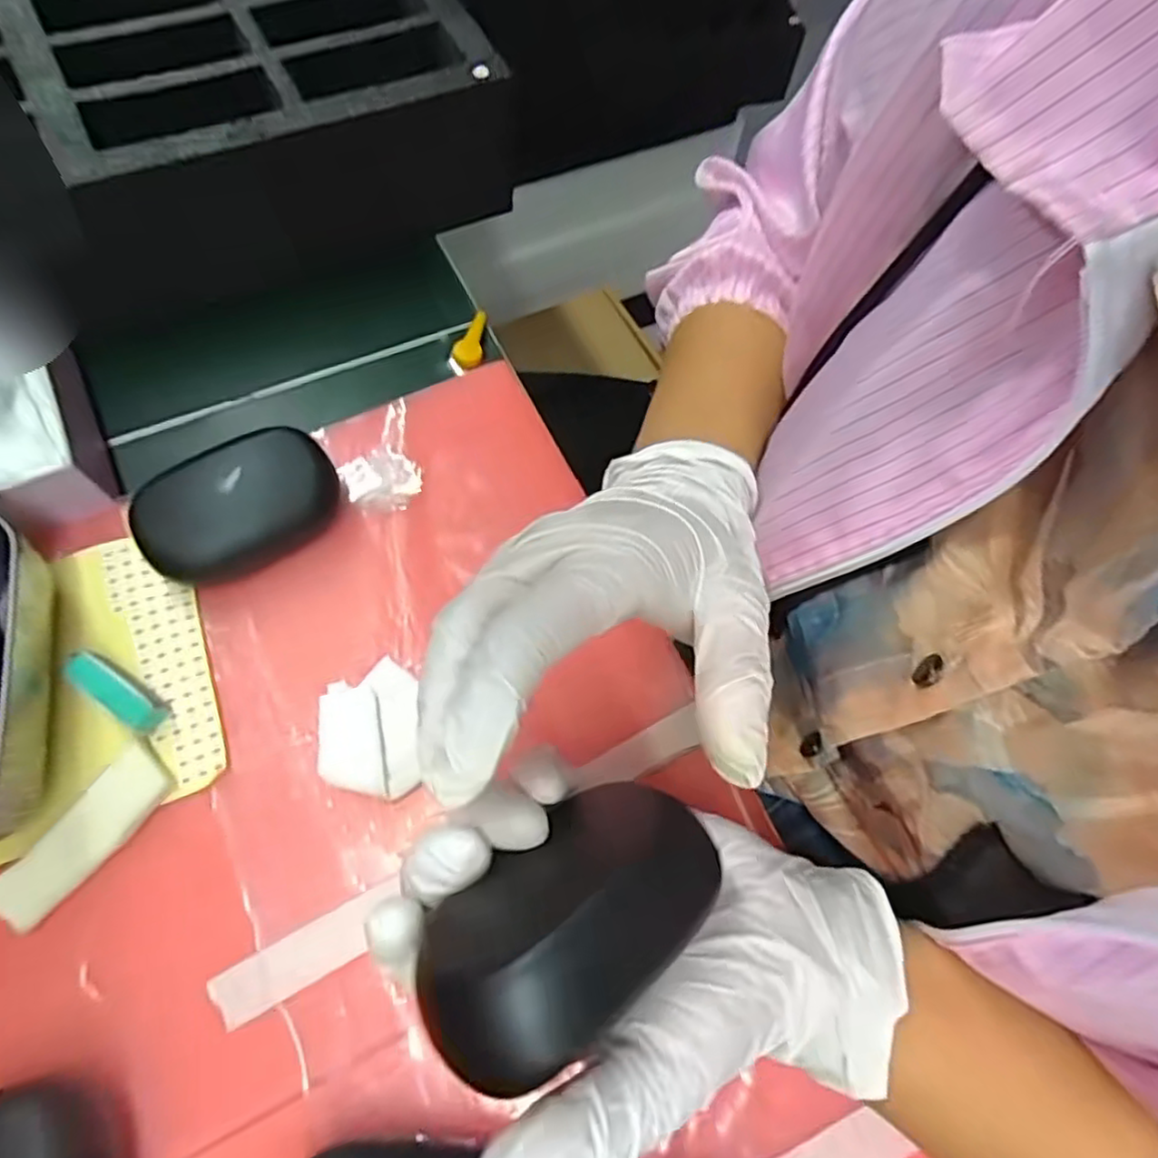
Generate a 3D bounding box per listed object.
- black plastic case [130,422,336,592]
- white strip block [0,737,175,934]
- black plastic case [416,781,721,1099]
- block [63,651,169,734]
[{"bbox_3d":[-0.153,-0.033,0.305,0.084,0.034,0.056,-27,73,-17],"label":"black plastic case"},{"bbox_3d":[-0.190,0.098,0.259,0.025,0.007,0.070,36,70,10],"label":"white strip block"},{"bbox_3d":[-0.002,0.087,0.175,0.081,0.035,0.046,-37,71,-19],"label":"black plastic case"},{"bbox_3d":[-0.190,0.046,0.275,0.043,0.010,0.013,38,66,-1],"label":"block"}]

